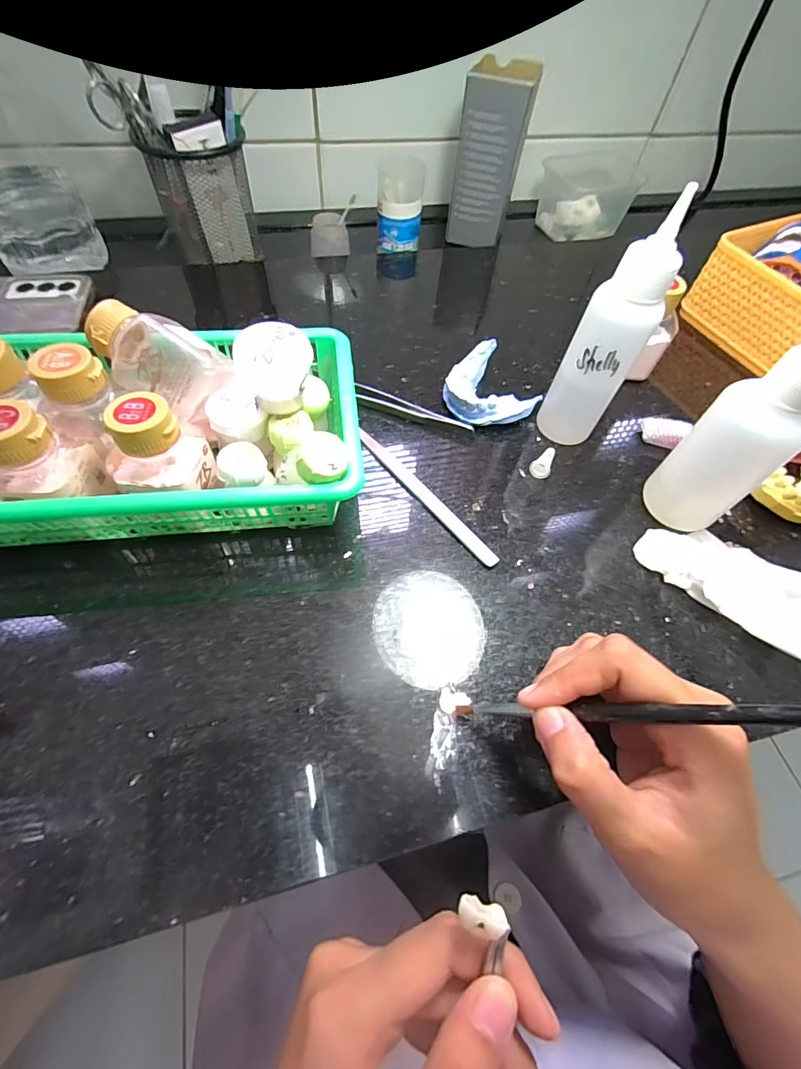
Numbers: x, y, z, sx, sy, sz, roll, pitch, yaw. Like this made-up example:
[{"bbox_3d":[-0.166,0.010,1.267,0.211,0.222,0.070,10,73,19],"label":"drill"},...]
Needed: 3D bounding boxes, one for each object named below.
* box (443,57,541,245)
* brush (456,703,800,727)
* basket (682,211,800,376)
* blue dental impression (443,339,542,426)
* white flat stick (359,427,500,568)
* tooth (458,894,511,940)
[{"bbox_3d":[0.088,-0.367,0.436,0.061,0.128,0.056,16,59,4],"label":"box"},{"bbox_3d":[0.094,0.063,0.155,0.008,0.188,0.006,32,55,-31],"label":"brush"},{"bbox_3d":[0.343,-0.208,0.383,0.133,0.059,0.138,-22,64,-17],"label":"basket"},{"bbox_3d":[0.061,-0.110,0.329,0.059,0.021,0.069,-14,62,-13],"label":"blue dental impression"},{"bbox_3d":[0.015,-0.026,0.286,0.010,0.004,0.129,-34,68,-22],"label":"white flat stick"},{"bbox_3d":[0.026,0.122,0.141,0.016,0.005,0.008,16,61,5],"label":"tooth"}]

